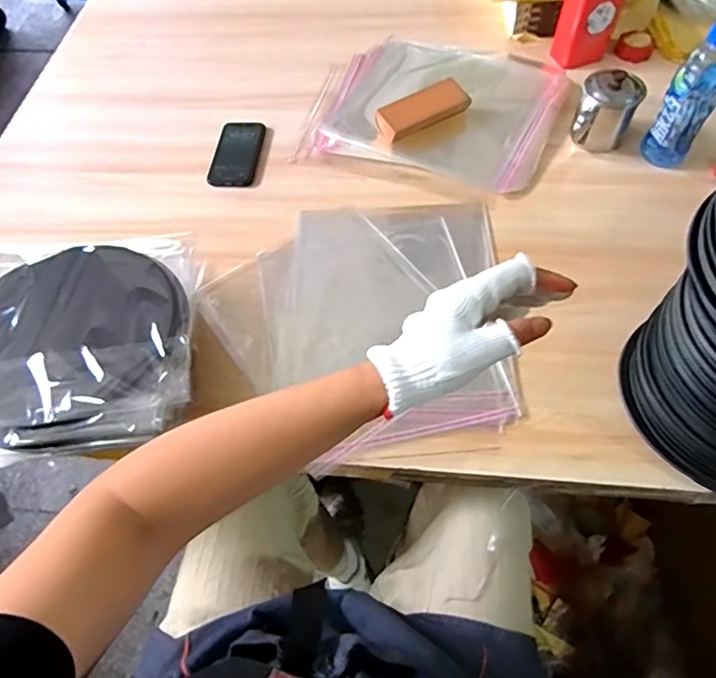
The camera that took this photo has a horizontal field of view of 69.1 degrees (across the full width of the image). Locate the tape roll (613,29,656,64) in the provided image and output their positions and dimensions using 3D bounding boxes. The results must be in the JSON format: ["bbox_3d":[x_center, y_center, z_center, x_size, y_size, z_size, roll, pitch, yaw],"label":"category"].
[{"bbox_3d":[0.524,-0.554,0.981,0.066,0.028,0.066,-1,60,2],"label":"tape roll"}]

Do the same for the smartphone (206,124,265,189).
[{"bbox_3d":[-0.207,-0.320,0.899,0.079,0.013,0.148,6,61,7],"label":"smartphone"}]

